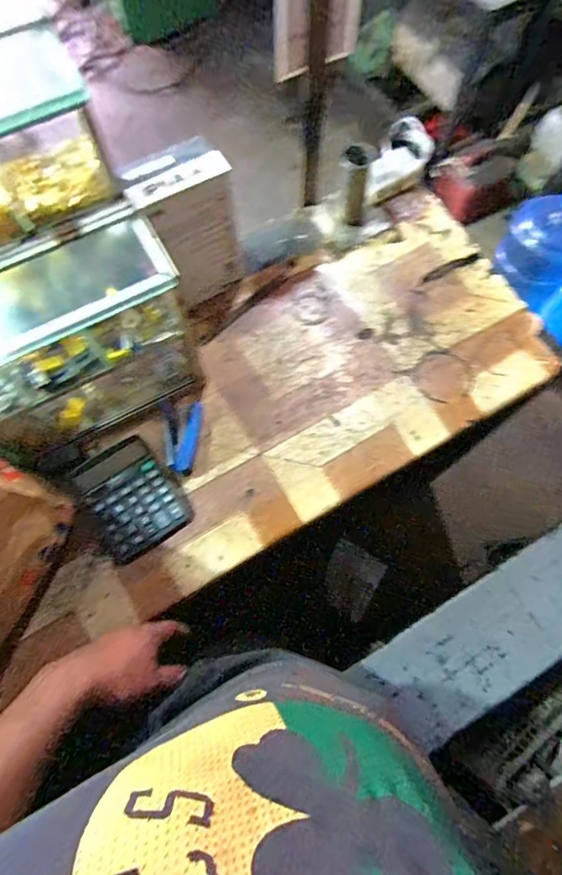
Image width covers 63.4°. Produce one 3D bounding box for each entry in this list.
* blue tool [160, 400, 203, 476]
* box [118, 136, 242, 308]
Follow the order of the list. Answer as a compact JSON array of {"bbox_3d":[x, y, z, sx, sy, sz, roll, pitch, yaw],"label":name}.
[{"bbox_3d":[-0.149,-0.001,0.682,0.059,0.016,0.116,-5,71,-1],"label":"blue tool"},{"bbox_3d":[-0.128,-0.295,0.678,0.136,0.205,0.063,-43,76,-13],"label":"box"}]

